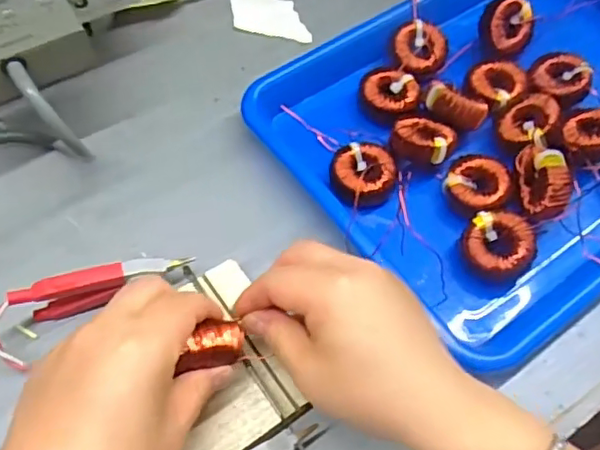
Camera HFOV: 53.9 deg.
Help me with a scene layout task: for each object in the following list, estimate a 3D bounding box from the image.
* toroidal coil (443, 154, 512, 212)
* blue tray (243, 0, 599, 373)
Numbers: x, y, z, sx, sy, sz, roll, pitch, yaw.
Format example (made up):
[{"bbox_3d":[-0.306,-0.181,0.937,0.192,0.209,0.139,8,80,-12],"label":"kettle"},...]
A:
[{"bbox_3d":[0.116,-0.028,0.387,0.042,0.016,0.039,1,61,-2],"label":"toroidal coil"},{"bbox_3d":[0.159,-0.078,0.415,0.328,0.040,0.240,-32,67,-18],"label":"blue tray"}]

